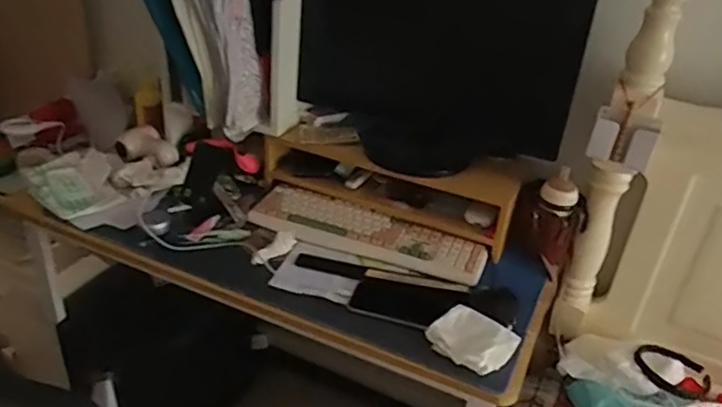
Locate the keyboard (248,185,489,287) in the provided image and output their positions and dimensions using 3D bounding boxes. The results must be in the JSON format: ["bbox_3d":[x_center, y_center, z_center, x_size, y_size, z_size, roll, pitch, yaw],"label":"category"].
[{"bbox_3d":[0.009,0.053,1.087,0.427,0.028,0.120,15,32,17],"label":"keyboard"}]

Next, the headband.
[{"bbox_3d":[0.556,0.300,1.065,0.141,0.027,0.092,18,49,-3],"label":"headband"}]

